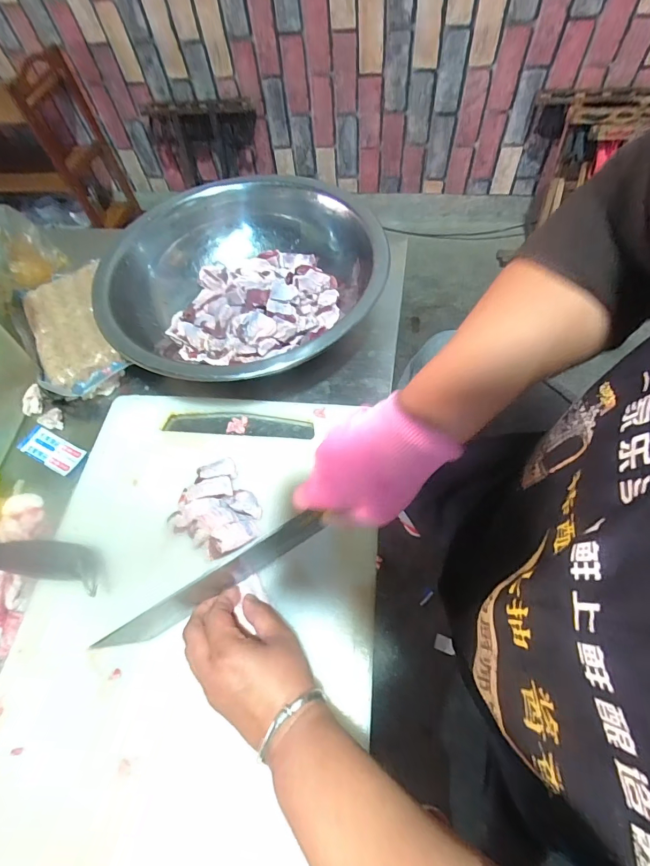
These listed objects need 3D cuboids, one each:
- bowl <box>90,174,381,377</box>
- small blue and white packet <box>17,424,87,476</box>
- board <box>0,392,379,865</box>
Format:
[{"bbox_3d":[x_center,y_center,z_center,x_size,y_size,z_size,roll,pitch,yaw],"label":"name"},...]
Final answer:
[{"bbox_3d":[-0.098,-0.187,0.506,0.312,0.086,0.331,-2,61,4],"label":"bowl"},{"bbox_3d":[-0.316,0.019,0.465,0.087,0.010,0.034,23,66,17],"label":"small blue and white packet"},{"bbox_3d":[-0.117,0.172,0.353,0.311,0.031,0.476,5,62,3],"label":"board"}]

